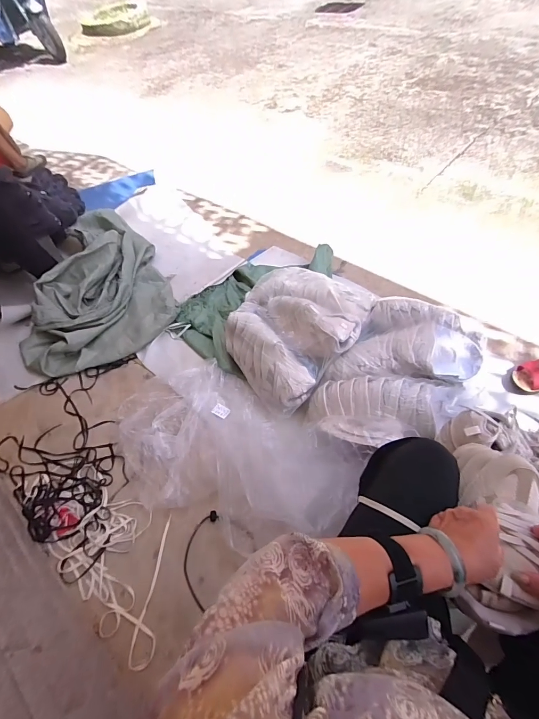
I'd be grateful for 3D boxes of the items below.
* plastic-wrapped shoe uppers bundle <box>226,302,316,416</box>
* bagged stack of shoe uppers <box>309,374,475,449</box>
[{"bbox_3d":[-0.010,-0.011,1.020,0.150,0.112,0.354,-29,70,-17],"label":"plastic-wrapped shoe uppers bundle"},{"bbox_3d":[0.317,0.142,0.897,0.414,0.118,0.204,-5,57,6],"label":"bagged stack of shoe uppers"}]

